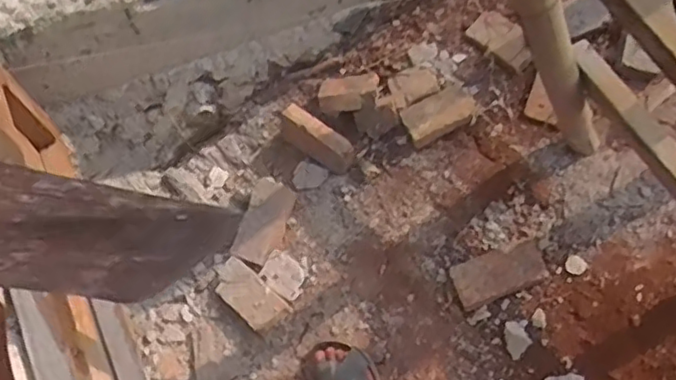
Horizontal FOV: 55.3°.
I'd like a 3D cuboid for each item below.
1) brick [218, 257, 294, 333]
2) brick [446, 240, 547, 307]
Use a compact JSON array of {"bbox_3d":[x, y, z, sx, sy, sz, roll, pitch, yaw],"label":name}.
[{"bbox_3d":[-0.181,0.212,1.312,0.180,0.051,0.081,38,67,18],"label":"brick"},{"bbox_3d":[0.306,0.156,1.219,0.172,0.035,0.079,-21,62,6],"label":"brick"}]

